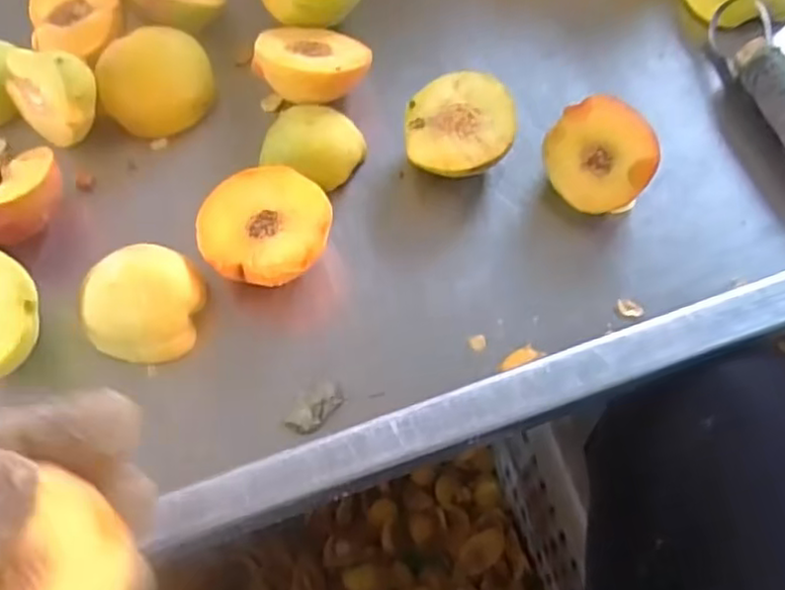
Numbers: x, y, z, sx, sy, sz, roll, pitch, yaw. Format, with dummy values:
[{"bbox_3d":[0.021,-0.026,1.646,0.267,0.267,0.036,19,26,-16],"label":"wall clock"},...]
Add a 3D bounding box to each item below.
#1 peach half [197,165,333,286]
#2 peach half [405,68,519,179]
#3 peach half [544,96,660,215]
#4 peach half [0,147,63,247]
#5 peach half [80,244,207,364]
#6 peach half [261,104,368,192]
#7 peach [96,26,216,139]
[{"bbox_3d":[-0.063,-0.031,0.369,0.065,0.033,0.065,-4,64,1],"label":"peach half"},{"bbox_3d":[0.036,-0.089,0.388,0.056,0.024,0.063,-1,64,2],"label":"peach half"},{"bbox_3d":[0.108,-0.072,0.370,0.054,0.023,0.053,43,115,11],"label":"peach half"},{"bbox_3d":[-0.207,-0.052,0.380,0.061,0.030,0.048,-19,65,-6],"label":"peach half"},{"bbox_3d":[-0.123,0.004,0.352,0.050,0.031,0.054,8,65,7],"label":"peach half"},{"bbox_3d":[-0.043,-0.084,0.401,0.054,0.023,0.042,19,67,12],"label":"peach half"},{"bbox_3d":[-0.138,-0.125,0.419,0.062,0.035,0.050,-22,65,-8],"label":"peach"}]

